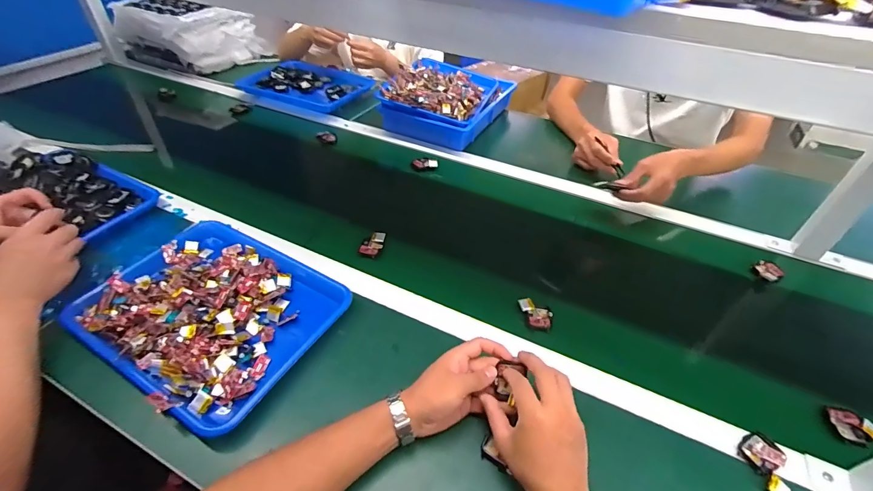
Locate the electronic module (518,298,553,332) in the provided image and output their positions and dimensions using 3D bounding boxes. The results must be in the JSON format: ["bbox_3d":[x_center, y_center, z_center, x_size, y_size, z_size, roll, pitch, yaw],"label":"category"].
[{"bbox_3d":[0.147,0.104,0.599,0.052,0.017,0.045,14,44,12],"label":"electronic module"}]

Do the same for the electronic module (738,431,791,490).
[{"bbox_3d":[0.371,0.246,0.456,0.045,0.012,0.074,21,46,19],"label":"electronic module"}]

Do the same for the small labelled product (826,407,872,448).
[{"bbox_3d":[0.511,0.223,0.490,0.050,0.015,0.035,19,45,17],"label":"small labelled product"}]

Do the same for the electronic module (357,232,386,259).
[{"bbox_3d":[-0.111,-0.003,0.705,0.034,0.021,0.050,19,45,17],"label":"electronic module"}]

